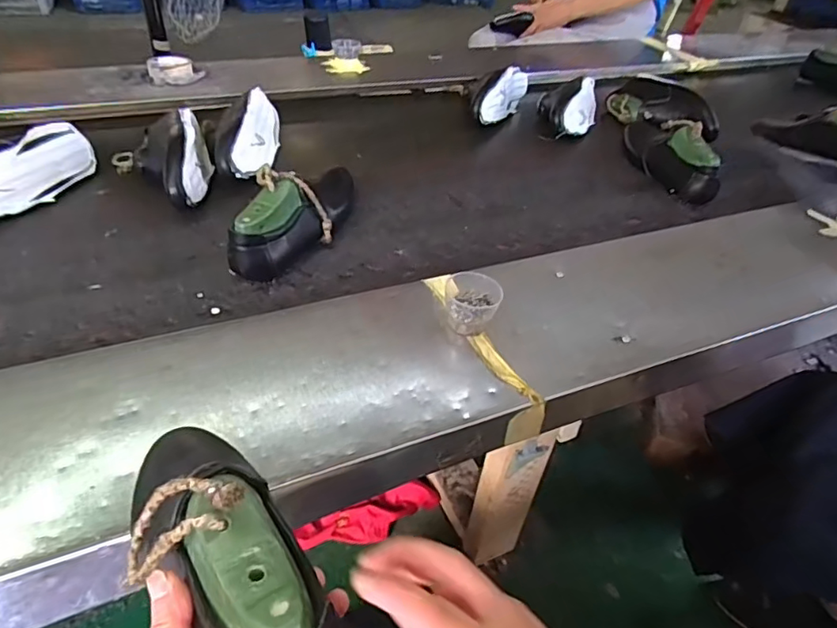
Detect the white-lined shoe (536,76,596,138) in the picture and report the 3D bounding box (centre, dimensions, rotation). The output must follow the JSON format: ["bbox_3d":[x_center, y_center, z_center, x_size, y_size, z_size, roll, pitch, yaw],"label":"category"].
[{"bbox_3d":[0.320,-0.448,1.200,0.126,0.078,0.268,16,42,10],"label":"white-lined shoe"}]

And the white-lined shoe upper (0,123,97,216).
[{"bbox_3d":[-0.588,-0.200,0.798,0.073,0.071,0.265,23,44,18],"label":"white-lined shoe upper"}]

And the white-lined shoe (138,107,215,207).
[{"bbox_3d":[-0.382,-0.255,0.885,0.101,0.078,0.267,-13,44,-21],"label":"white-lined shoe"}]

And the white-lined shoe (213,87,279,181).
[{"bbox_3d":[-0.287,-0.301,0.953,0.086,0.076,0.248,-1,41,-8],"label":"white-lined shoe"}]

